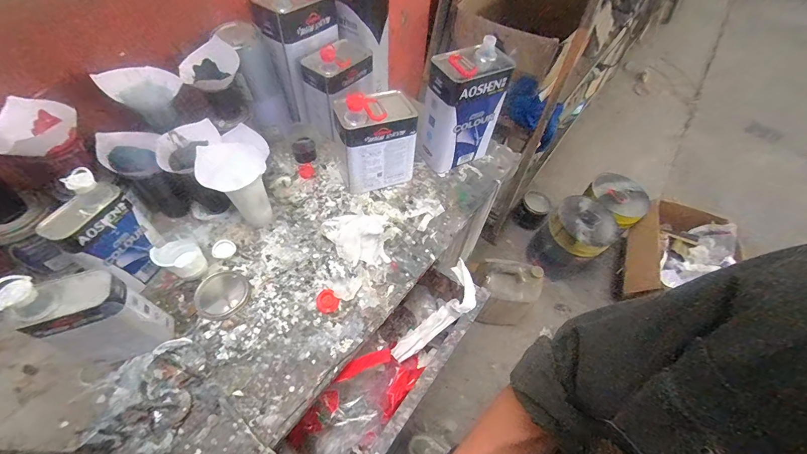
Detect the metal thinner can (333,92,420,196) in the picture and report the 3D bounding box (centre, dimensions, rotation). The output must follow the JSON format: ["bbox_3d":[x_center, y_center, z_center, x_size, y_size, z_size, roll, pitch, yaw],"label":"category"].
[{"bbox_3d":[-0.064,-0.200,0.777,0.171,0.215,0.114,-18,58,-18],"label":"metal thinner can"}]

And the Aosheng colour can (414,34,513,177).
[{"bbox_3d":[0.144,-0.270,0.820,0.176,0.259,0.094,-22,59,-20],"label":"Aosheng colour can"}]

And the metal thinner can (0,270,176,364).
[{"bbox_3d":[-0.457,0.132,0.506,0.126,0.207,0.067,-12,56,-14],"label":"metal thinner can"}]

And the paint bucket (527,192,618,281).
[{"bbox_3d":[0.762,0.067,1.566,0.249,0.329,0.266,3,54,-4],"label":"paint bucket"}]

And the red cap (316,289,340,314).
[{"bbox_3d":[-0.143,0.140,0.643,0.039,0.015,0.043,-36,64,-27],"label":"red cap"}]

